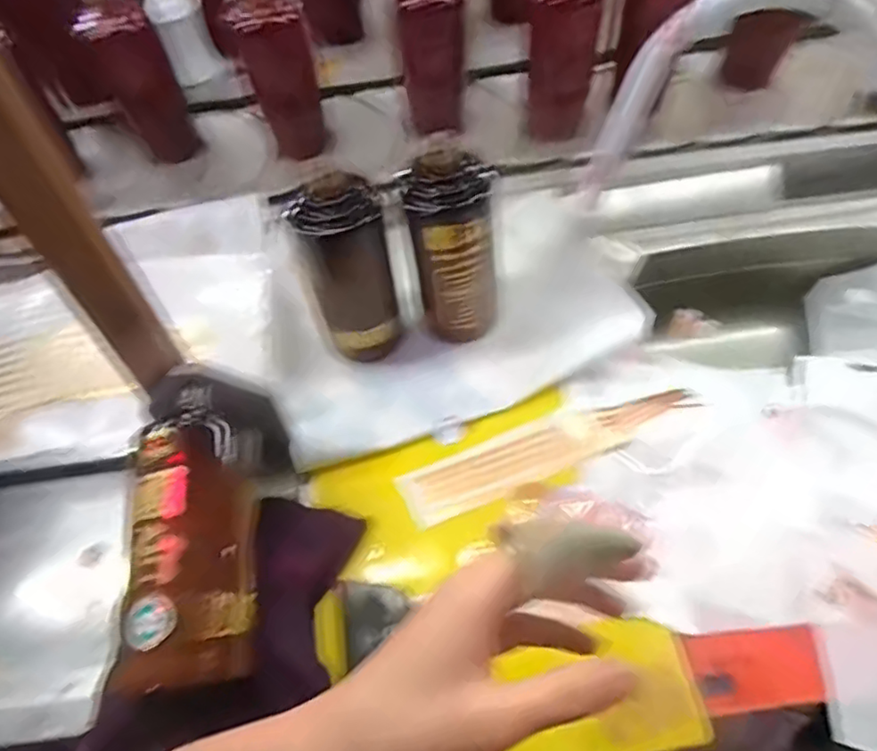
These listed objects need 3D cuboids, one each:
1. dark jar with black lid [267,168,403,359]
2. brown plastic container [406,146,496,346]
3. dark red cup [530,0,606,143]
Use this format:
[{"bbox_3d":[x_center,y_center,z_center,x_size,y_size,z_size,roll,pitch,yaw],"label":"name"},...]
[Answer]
[{"bbox_3d":[-0.077,-0.098,0.540,0.074,0.160,0.079,-2,57,3],"label":"dark jar with black lid"},{"bbox_3d":[0.013,-0.112,0.539,0.080,0.168,0.075,-3,57,2],"label":"brown plastic container"},{"bbox_3d":[0.140,-0.359,0.703,0.073,0.172,0.064,0,57,4],"label":"dark red cup"}]

